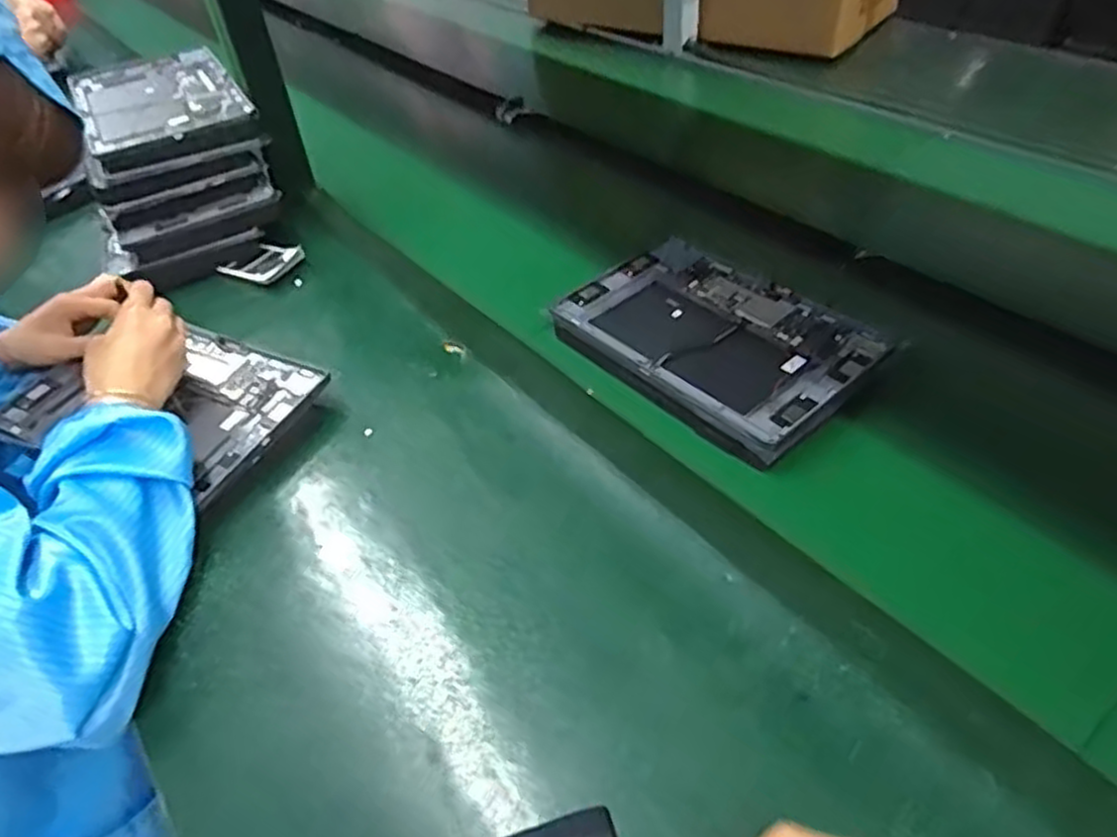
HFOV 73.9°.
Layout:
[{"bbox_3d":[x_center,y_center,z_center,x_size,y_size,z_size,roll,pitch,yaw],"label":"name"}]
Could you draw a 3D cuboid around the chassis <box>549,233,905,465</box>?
[{"bbox_3d":[0.133,-0.069,0.647,0.175,0.028,0.251,-34,51,-27],"label":"chassis"}]

